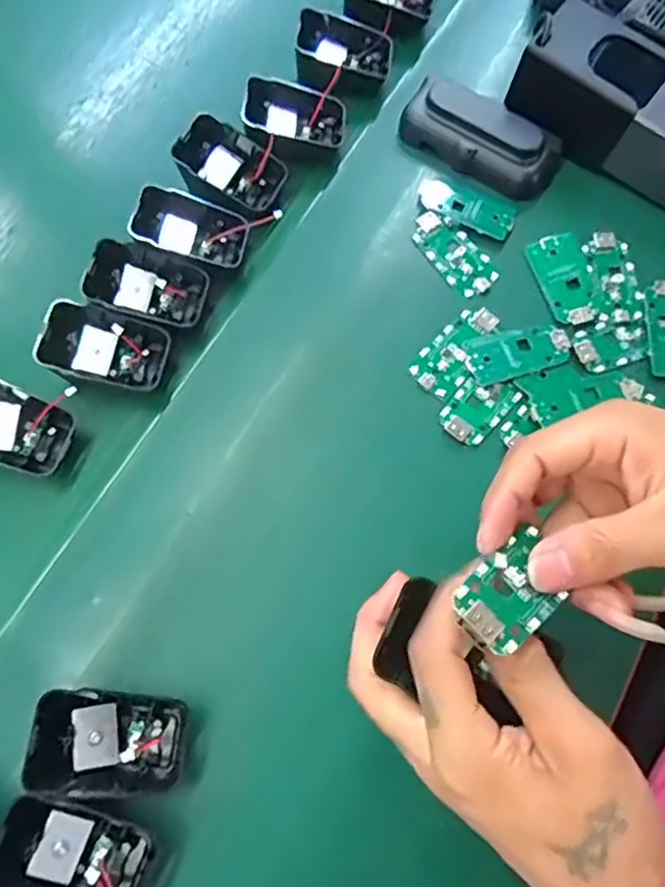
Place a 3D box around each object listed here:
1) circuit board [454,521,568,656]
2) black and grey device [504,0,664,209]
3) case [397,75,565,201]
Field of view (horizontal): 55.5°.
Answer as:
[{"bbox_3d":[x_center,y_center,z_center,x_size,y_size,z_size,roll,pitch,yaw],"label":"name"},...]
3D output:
[{"bbox_3d":[0.070,0.055,0.239,0.059,0.005,0.031,-22,65,-39],"label":"circuit board"},{"bbox_3d":[0.197,-0.215,0.410,0.153,0.055,0.059,34,75,14],"label":"black and grey device"},{"bbox_3d":[0.100,-0.209,0.425,0.106,0.027,0.050,31,74,13],"label":"case"}]

